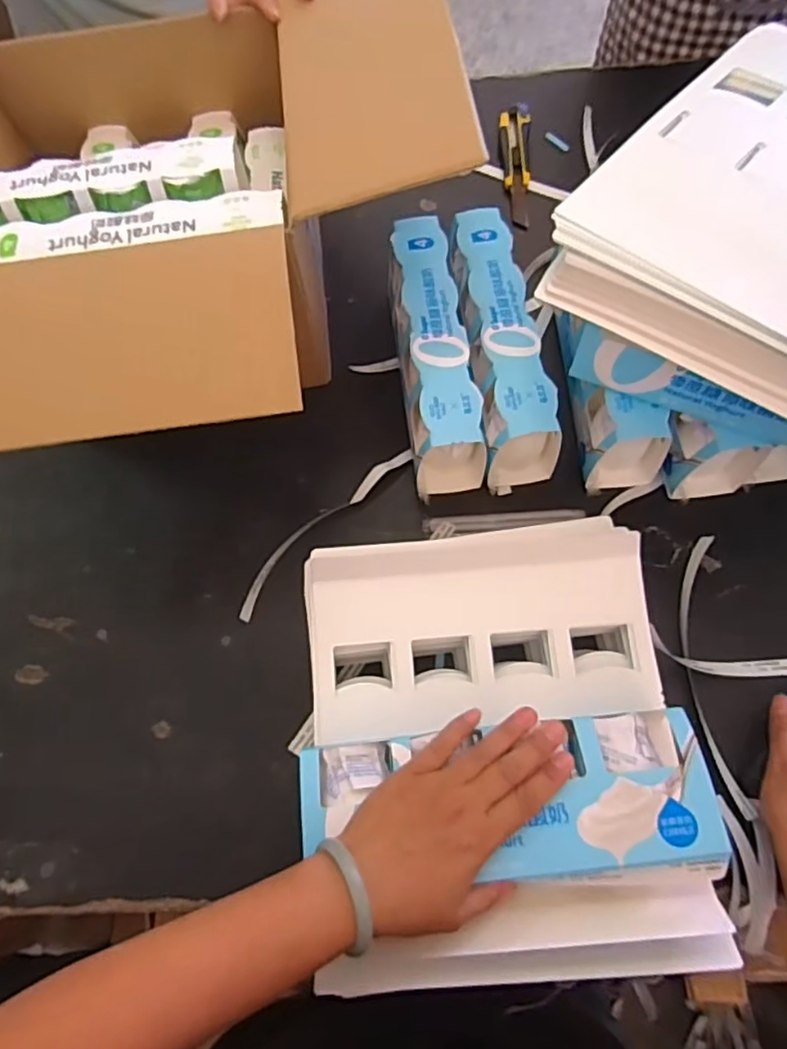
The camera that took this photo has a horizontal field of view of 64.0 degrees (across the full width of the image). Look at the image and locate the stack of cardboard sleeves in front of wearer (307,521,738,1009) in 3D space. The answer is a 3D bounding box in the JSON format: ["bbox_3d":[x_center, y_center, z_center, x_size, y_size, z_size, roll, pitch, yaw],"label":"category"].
[{"bbox_3d":[0.076,0.163,0.482,0.273,0.105,0.324,-6,67,1],"label":"stack of cardboard sleeves in front of wearer"}]

